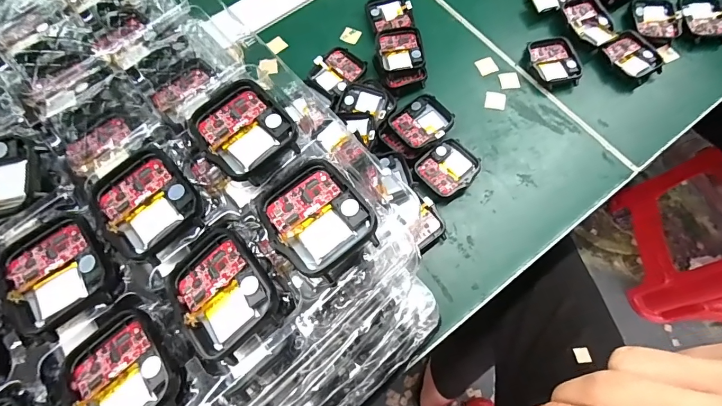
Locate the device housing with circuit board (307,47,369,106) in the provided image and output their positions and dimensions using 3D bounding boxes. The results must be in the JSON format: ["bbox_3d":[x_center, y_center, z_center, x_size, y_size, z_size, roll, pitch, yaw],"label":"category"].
[{"bbox_3d":[-0.022,-0.106,0.326,0.036,0.012,0.050,37,75,15],"label":"device housing with circuit board"}]

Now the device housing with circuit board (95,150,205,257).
[{"bbox_3d":[-0.091,-0.001,0.165,0.038,0.006,0.044,-32,71,-9],"label":"device housing with circuit board"}]

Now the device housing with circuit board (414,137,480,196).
[{"bbox_3d":[0.065,-0.026,0.292,0.041,0.009,0.038,-39,73,-12],"label":"device housing with circuit board"}]

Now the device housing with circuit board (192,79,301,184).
[{"bbox_3d":[-0.052,-0.033,0.174,0.037,0.007,0.049,-39,73,-12],"label":"device housing with circuit board"}]

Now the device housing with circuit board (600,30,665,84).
[{"bbox_3d":[0.223,-0.119,0.321,0.036,0.011,0.042,-33,72,-10],"label":"device housing with circuit board"}]

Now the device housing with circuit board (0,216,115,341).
[{"bbox_3d":[-0.124,0.028,0.159,0.039,0.005,0.044,-34,72,-10],"label":"device housing with circuit board"}]

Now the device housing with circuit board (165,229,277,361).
[{"bbox_3d":[-0.055,0.033,0.154,0.037,0.005,0.045,-39,70,5],"label":"device housing with circuit board"}]

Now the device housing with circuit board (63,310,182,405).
[{"bbox_3d":[-0.090,0.065,0.145,0.037,0.010,0.043,-38,72,-11],"label":"device housing with circuit board"}]

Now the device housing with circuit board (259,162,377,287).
[{"bbox_3d":[-0.018,0.006,0.158,0.038,0.007,0.046,-38,73,-12],"label":"device housing with circuit board"}]

